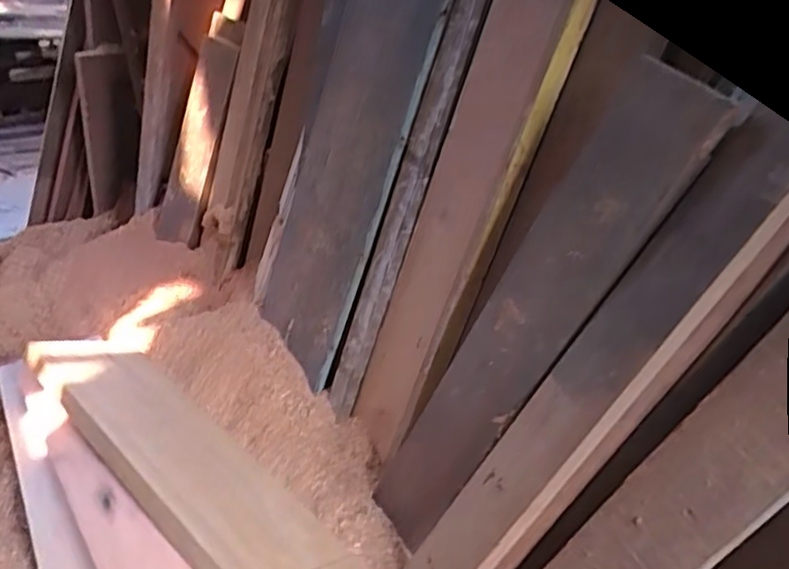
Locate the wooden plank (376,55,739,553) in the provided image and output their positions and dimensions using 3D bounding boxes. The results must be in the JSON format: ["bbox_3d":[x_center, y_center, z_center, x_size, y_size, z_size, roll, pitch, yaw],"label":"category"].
[{"bbox_3d":[0.144,0.083,0.855,0.026,0.757,0.143,7,37,-28],"label":"wooden plank"}]

